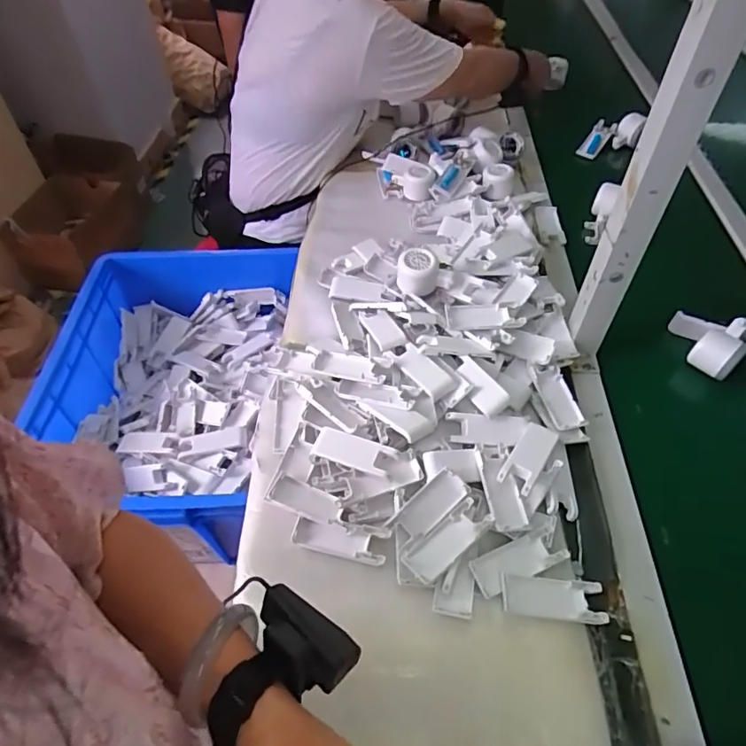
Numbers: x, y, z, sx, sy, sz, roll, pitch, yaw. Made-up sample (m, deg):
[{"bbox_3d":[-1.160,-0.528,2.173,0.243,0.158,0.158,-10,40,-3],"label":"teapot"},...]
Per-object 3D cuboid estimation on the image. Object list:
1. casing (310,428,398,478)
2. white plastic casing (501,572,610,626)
[{"bbox_3d":[-0.024,0.095,0.610,0.097,0.022,0.037,18,54,14],"label":"casing"},{"bbox_3d":[0.181,0.225,0.519,0.101,0.007,0.039,4,52,3],"label":"white plastic casing"}]

